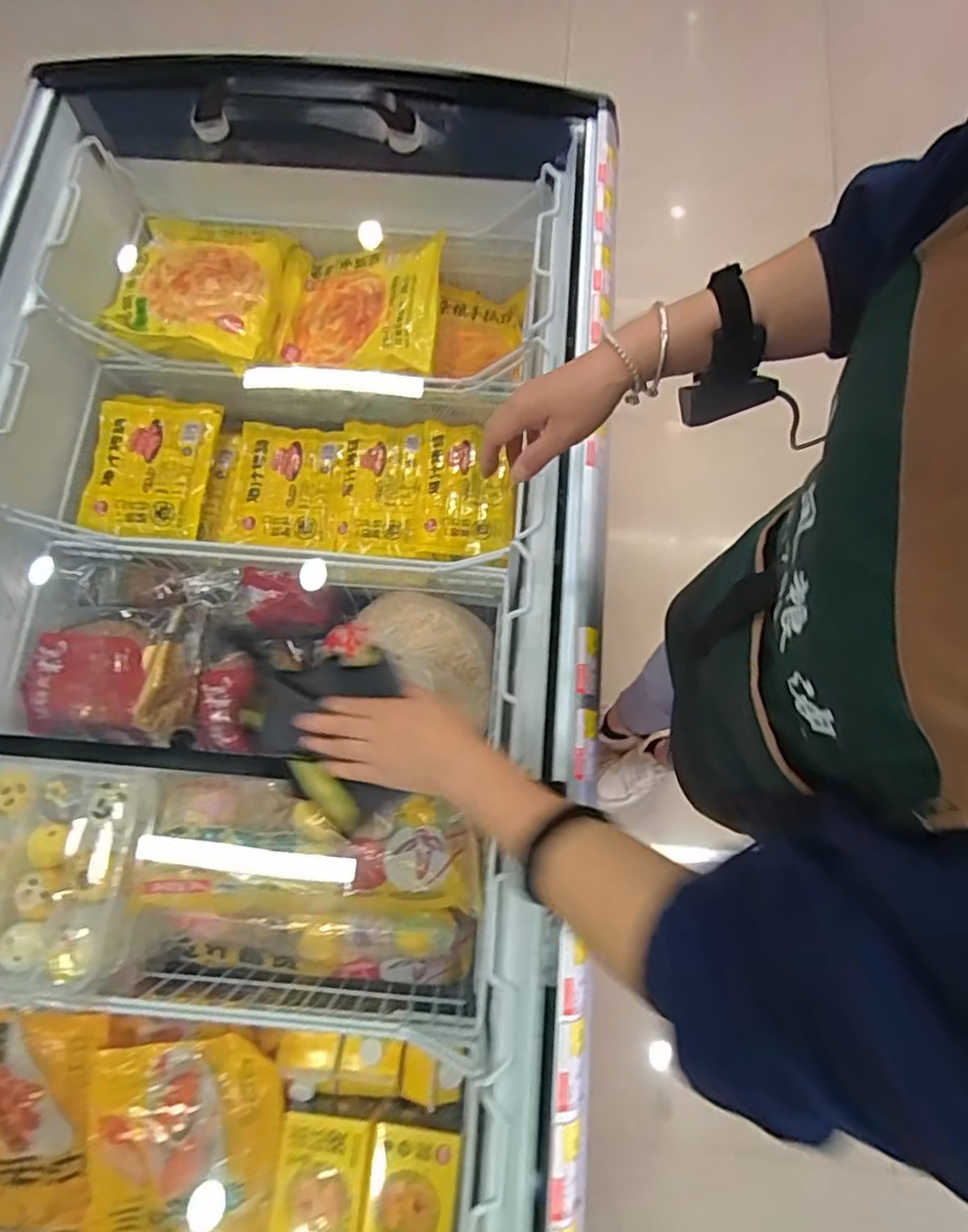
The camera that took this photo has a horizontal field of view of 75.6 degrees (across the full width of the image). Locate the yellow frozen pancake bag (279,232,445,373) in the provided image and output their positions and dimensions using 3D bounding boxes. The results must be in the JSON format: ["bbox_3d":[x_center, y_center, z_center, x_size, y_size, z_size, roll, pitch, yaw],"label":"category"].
[{"bbox_3d":[-0.196,-0.468,0.970,0.262,0.061,0.224,2,73,19],"label":"yellow frozen pancake bag"}]

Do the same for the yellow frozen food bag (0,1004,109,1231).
[{"bbox_3d":[-0.517,0.557,0.692,0.171,0.029,0.254,4,93,-3],"label":"yellow frozen food bag"}]

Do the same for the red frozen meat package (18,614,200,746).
[{"bbox_3d":[-0.482,0.078,0.810,0.186,0.073,0.146,3,75,2],"label":"red frozen meat package"}]

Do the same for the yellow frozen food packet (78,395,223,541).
[{"bbox_3d":[-0.468,-0.218,0.881,0.159,0.037,0.228,5,75,2],"label":"yellow frozen food packet"}]

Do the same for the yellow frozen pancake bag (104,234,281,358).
[{"bbox_3d":[-0.417,-0.478,0.916,0.218,0.056,0.228,6,75,2],"label":"yellow frozen pancake bag"}]

